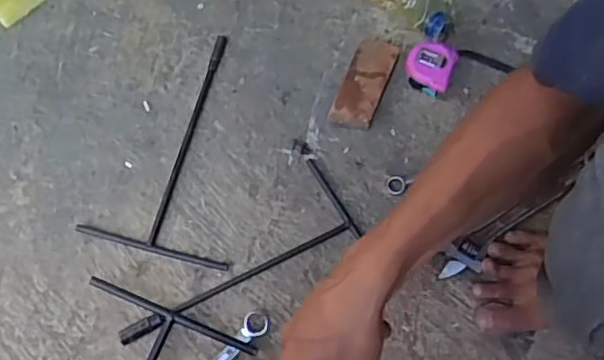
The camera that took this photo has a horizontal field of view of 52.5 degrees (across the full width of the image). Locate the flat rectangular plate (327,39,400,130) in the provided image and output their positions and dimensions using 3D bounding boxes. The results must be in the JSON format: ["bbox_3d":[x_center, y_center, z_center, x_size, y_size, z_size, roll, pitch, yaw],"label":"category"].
[{"bbox_3d":[0.077,-0.118,0.743,0.050,0.027,0.113,21,74,8],"label":"flat rectangular plate"}]

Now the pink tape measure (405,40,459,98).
[{"bbox_3d":[0.154,-0.136,0.741,0.057,0.035,0.058,20,73,9],"label":"pink tape measure"}]

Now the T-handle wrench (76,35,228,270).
[{"bbox_3d":[-0.136,-0.049,0.735,0.172,0.008,0.281,14,73,6],"label":"T-handle wrench"}]

